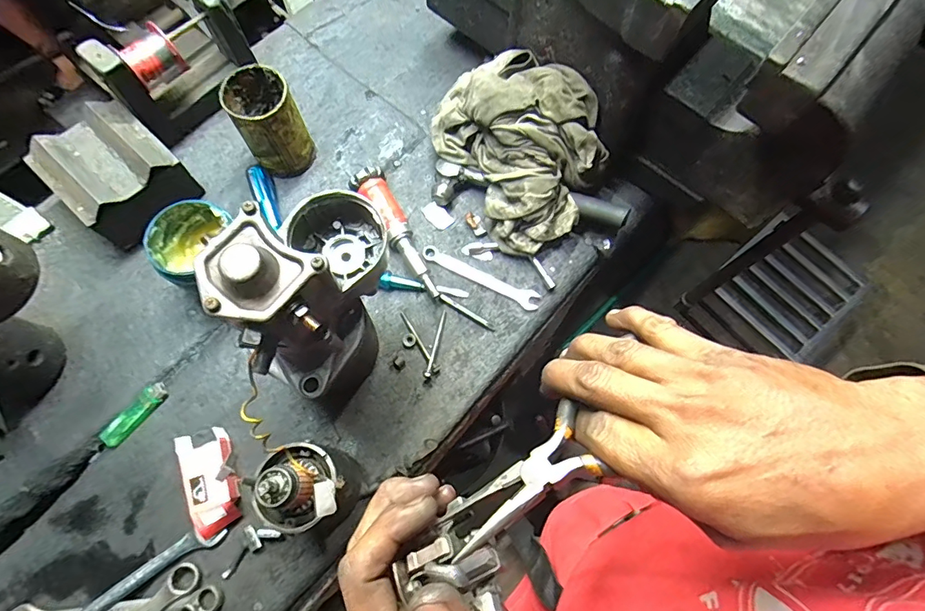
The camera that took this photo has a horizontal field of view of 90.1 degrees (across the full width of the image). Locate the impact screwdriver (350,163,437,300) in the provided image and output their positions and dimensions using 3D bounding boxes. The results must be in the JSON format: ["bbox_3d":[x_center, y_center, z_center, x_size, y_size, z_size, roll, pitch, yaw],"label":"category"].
[{"bbox_3d":[-0.082,-0.090,0.571,0.045,0.043,0.180,-26,75,-9],"label":"impact screwdriver"}]

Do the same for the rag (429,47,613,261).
[{"bbox_3d":[0.069,-0.192,0.558,0.145,0.133,0.216,-32,76,-11],"label":"rag"}]

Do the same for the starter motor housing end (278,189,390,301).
[{"bbox_3d":[-0.104,-0.056,0.393,0.069,0.059,0.068,33,75,9],"label":"starter motor housing end"}]

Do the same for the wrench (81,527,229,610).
[{"bbox_3d":[-0.336,0.284,0.464,0.197,0.017,0.029,-33,76,-11],"label":"wrench"}]

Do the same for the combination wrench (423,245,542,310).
[{"bbox_3d":[0.022,-0.035,0.574,0.155,0.005,0.023,25,73,6],"label":"combination wrench"}]

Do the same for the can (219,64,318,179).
[{"bbox_3d":[-0.233,-0.220,0.568,0.071,0.113,0.076,0,72,-1],"label":"can"}]

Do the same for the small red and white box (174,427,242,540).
[{"bbox_3d":[-0.262,0.183,0.487,0.052,0.037,0.106,-19,74,-7],"label":"small red and white box"}]

